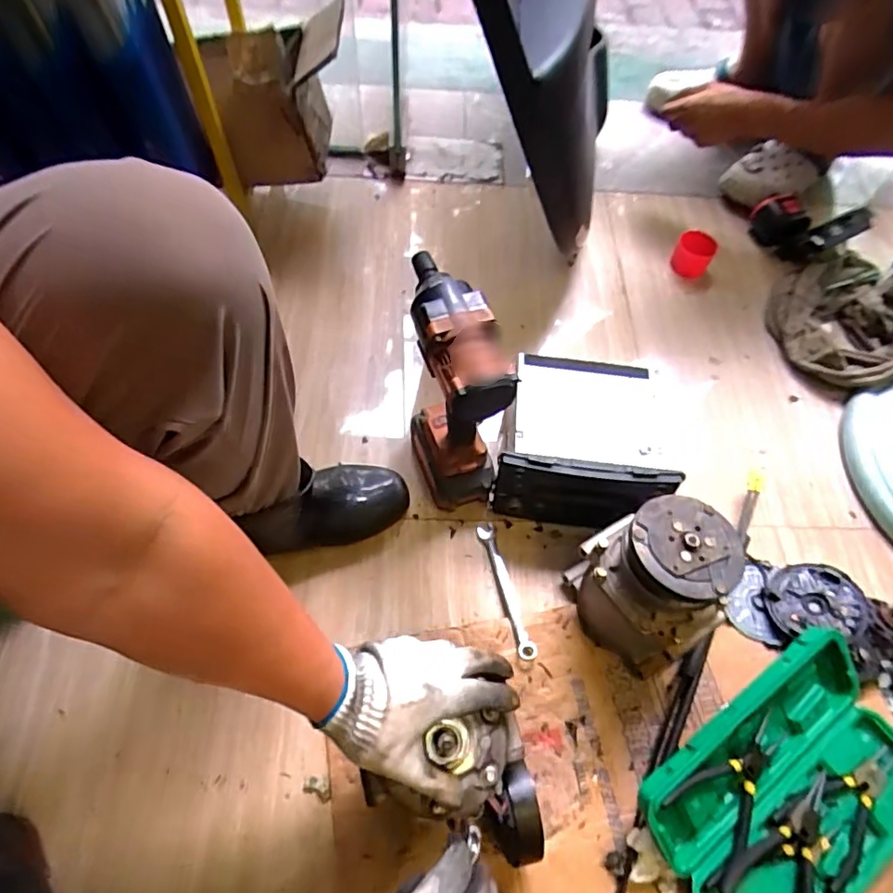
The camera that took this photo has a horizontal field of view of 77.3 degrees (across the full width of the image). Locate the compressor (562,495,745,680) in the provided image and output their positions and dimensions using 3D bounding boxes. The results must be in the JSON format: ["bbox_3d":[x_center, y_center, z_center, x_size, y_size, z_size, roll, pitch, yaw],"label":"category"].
[{"bbox_3d":[0.216,0.145,0.594,0.122,0.193,0.144,-38,70,-20],"label":"compressor"}]

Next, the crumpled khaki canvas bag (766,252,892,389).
[{"bbox_3d":[0.675,-0.229,0.922,0.231,0.065,0.332,41,67,17],"label":"crumpled khaki canvas bag"}]

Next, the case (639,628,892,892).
[{"bbox_3d":[0.350,0.347,0.551,0.288,0.078,0.209,-29,67,-17],"label":"case"}]

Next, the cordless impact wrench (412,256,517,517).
[{"bbox_3d":[0.000,-0.063,0.649,0.078,0.284,0.184,-13,63,-10],"label":"cordless impact wrench"}]

